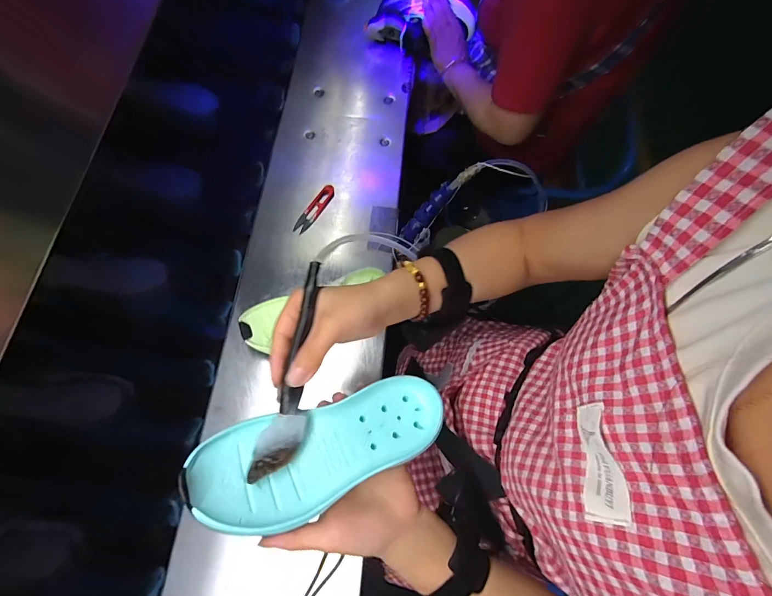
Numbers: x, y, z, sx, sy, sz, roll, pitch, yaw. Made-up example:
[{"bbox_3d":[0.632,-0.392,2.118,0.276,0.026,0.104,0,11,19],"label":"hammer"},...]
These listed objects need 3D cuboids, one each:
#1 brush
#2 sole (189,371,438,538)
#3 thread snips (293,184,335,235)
[{"bbox_3d":[-0.066,0.057,0.287,0.034,0.009,0.168,21,77,-32],"label":"brush"},{"bbox_3d":[-0.045,0.119,0.293,0.198,0.023,0.078,-14,68,-24],"label":"sole"},{"bbox_3d":[-0.122,-0.153,0.625,0.024,0.009,0.101,29,71,8],"label":"thread snips"}]

